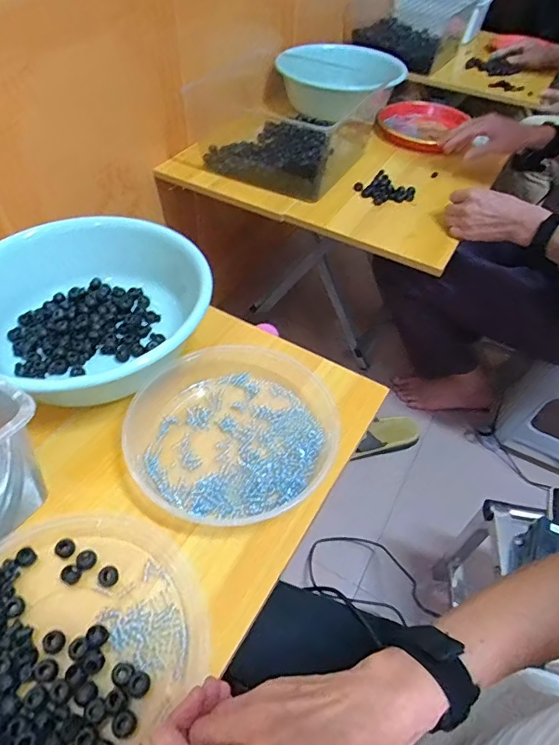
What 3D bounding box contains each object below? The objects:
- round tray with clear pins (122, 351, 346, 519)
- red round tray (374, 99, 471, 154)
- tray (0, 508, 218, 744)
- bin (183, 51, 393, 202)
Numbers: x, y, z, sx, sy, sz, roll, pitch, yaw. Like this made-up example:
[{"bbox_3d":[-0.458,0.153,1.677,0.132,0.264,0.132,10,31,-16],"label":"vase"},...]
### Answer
[{"bbox_3d":[-0.051,0.056,0.544,0.224,0.050,0.217,2,50,-2],"label":"round tray with clear pins"},{"bbox_3d":[0.310,-0.565,1.097,0.193,0.052,0.191,2,50,-2],"label":"red round tray"},{"bbox_3d":[-0.184,0.226,0.396,0.224,0.017,0.230,2,50,-2],"label":"tray"},{"bbox_3d":[0.007,-0.529,0.977,0.333,0.136,0.347,25,53,17],"label":"bin"}]

